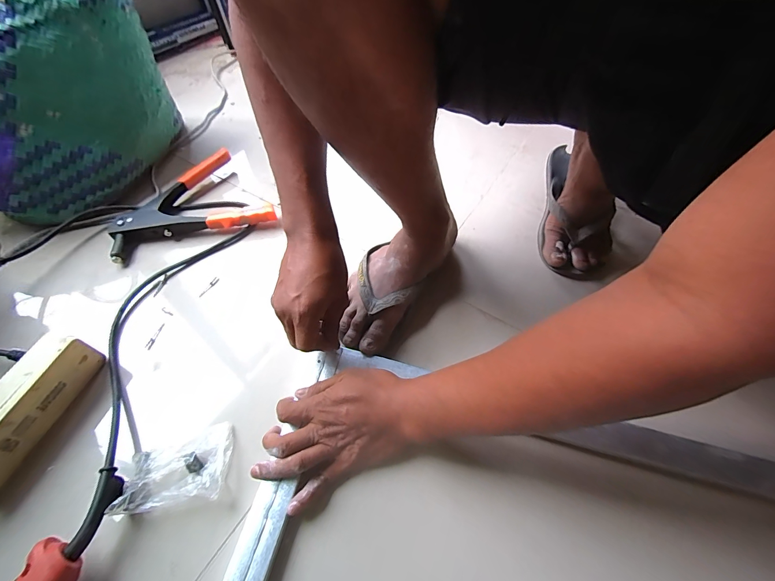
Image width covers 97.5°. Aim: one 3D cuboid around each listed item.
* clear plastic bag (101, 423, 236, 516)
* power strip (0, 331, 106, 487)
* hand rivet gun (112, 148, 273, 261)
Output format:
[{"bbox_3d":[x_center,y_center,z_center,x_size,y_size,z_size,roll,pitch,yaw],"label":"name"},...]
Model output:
[{"bbox_3d":[-0.209,0.174,0.337,0.092,0.034,0.070,-7,55,-6],"label":"clear plastic bag"},{"bbox_3d":[-0.379,0.125,0.354,0.035,0.064,0.153,15,56,10],"label":"power strip"},{"bbox_3d":[-0.324,-0.150,0.564,0.234,0.037,0.182,-19,57,-13],"label":"hand rivet gun"}]

